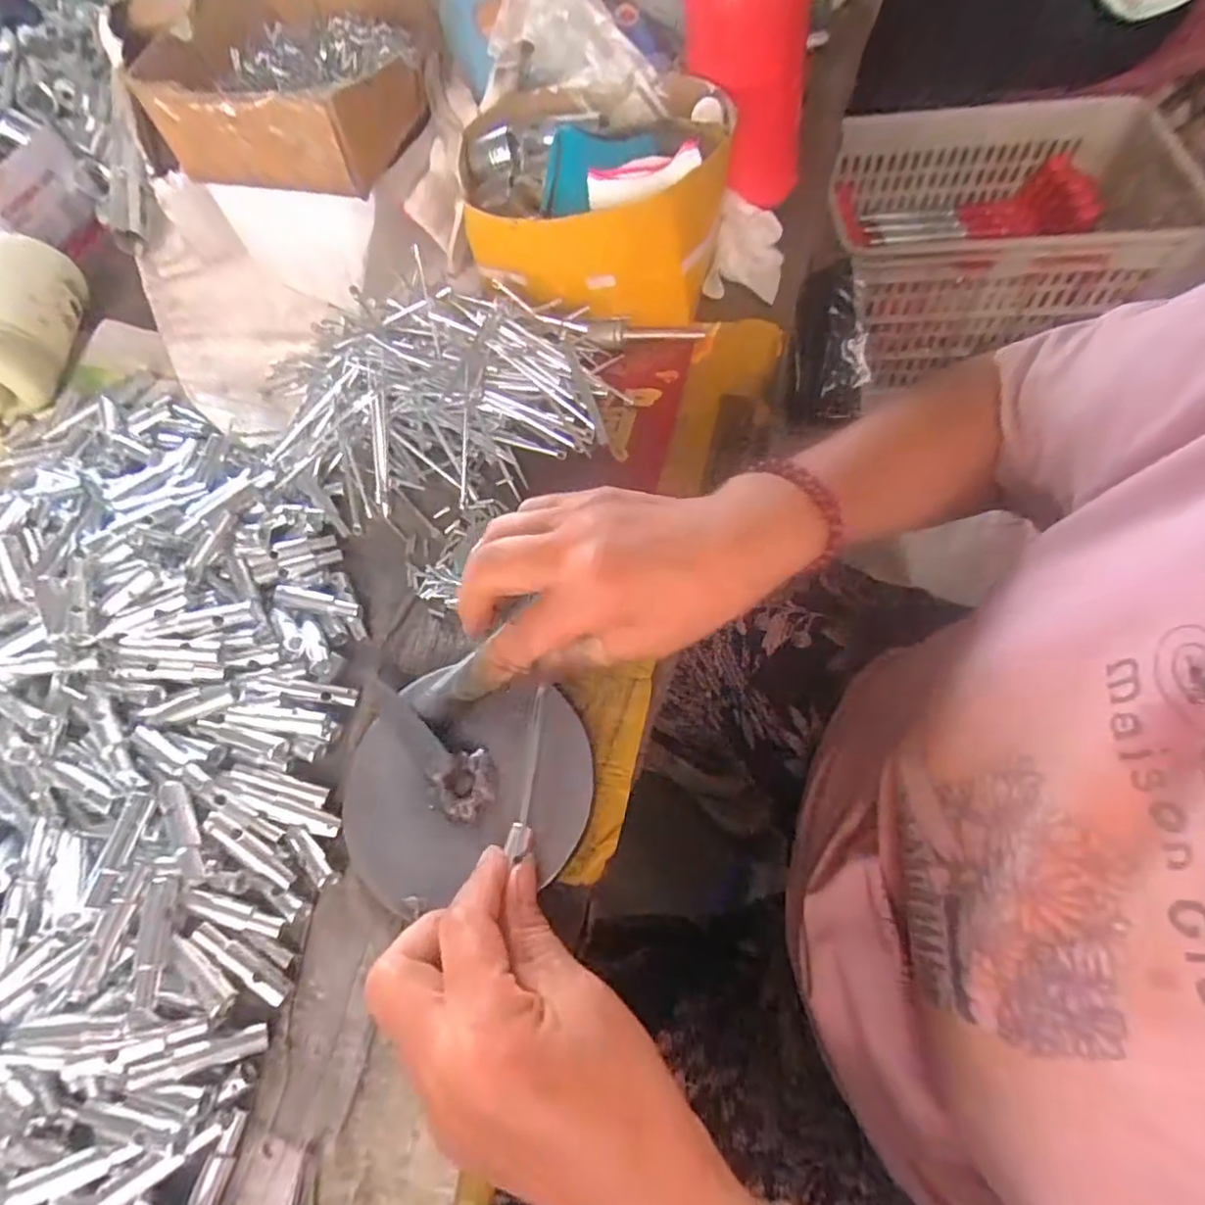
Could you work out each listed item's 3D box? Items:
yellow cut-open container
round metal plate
[{"bbox_3d":[-0.005,-0.279,0.438,0.178,0.089,0.139,-2,63,6],"label":"yellow cut-open container"},{"bbox_3d":[-0.069,0.090,0.312,0.121,0.018,0.112,-2,64,5],"label":"round metal plate"}]

